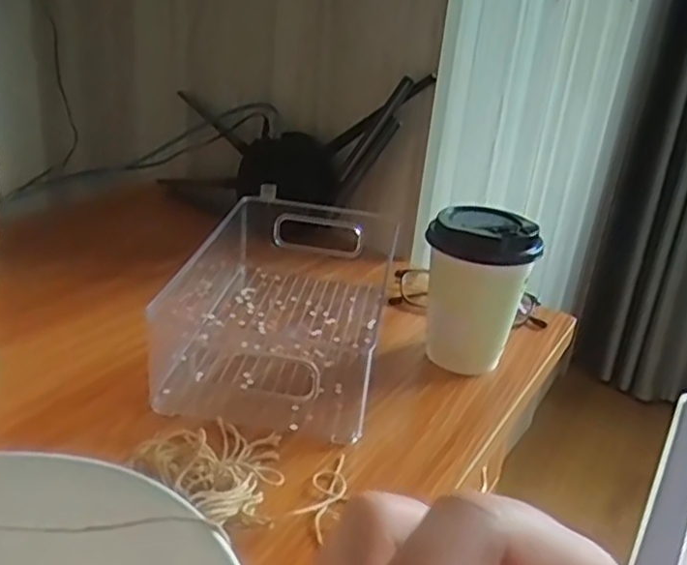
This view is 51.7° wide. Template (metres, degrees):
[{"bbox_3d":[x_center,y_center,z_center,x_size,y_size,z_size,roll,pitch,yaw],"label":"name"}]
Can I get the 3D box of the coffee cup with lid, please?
[{"bbox_3d":[0.106,0.009,0.563,0.089,0.122,0.084,12,25,12],"label":"coffee cup with lid"}]

